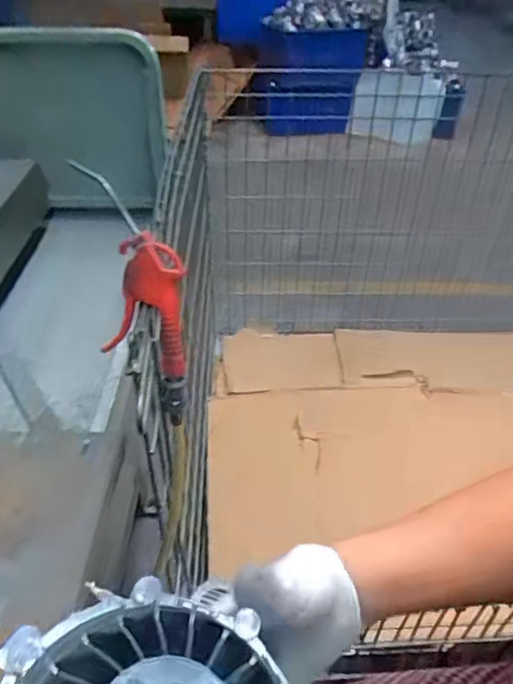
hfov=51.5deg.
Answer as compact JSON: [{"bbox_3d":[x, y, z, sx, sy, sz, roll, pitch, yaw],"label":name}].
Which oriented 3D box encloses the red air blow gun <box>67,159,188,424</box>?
[{"bbox_3d":[-0.110,-0.039,0.505,0.096,0.242,0.026,3,22,13],"label":"red air blow gun"}]

